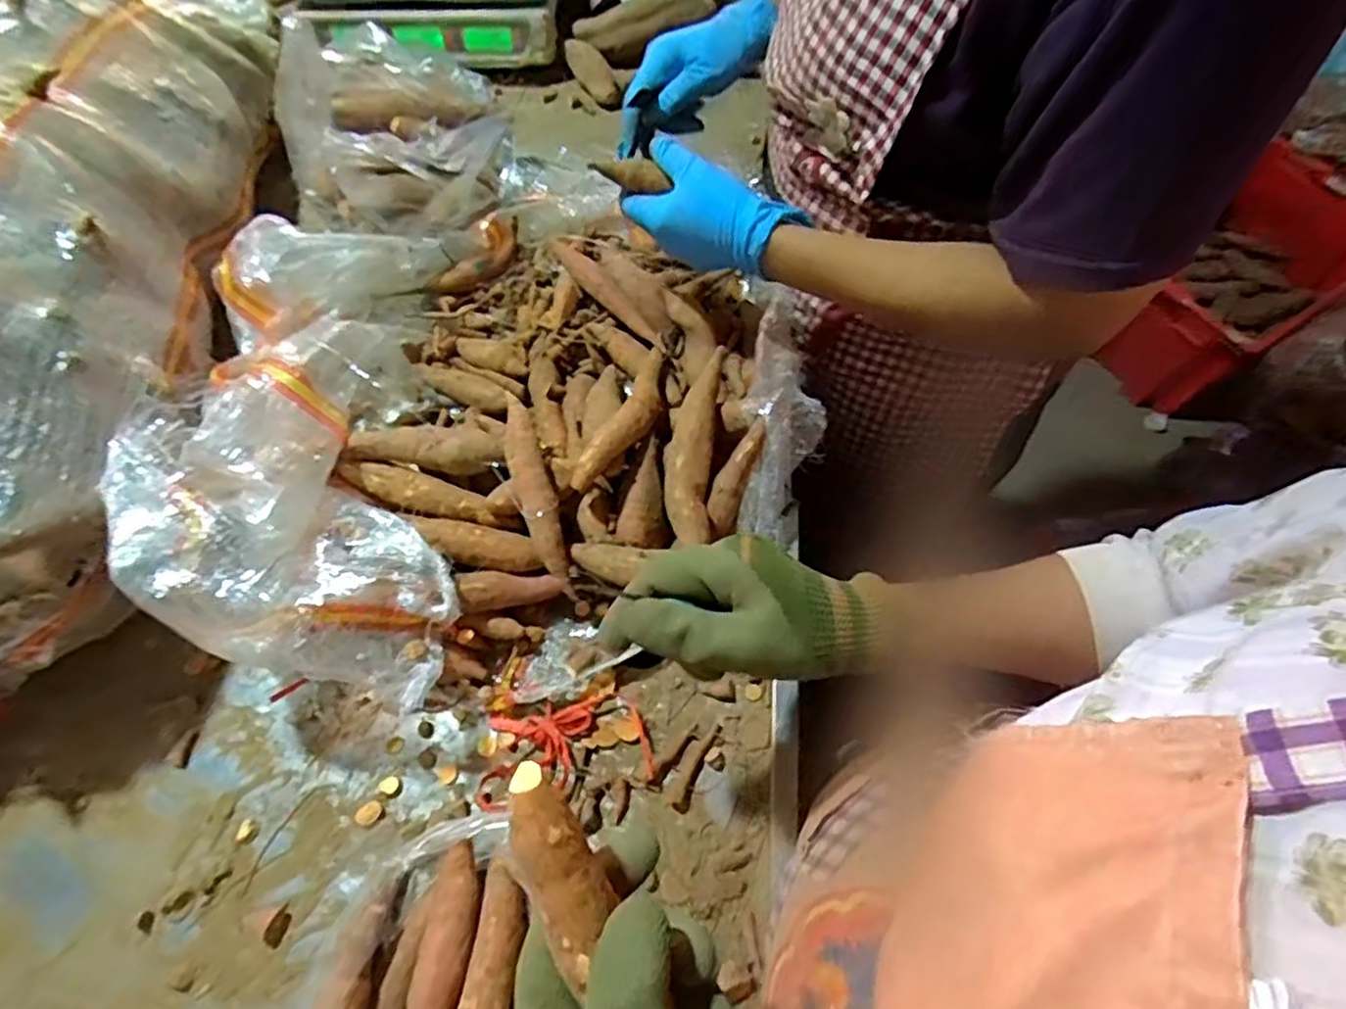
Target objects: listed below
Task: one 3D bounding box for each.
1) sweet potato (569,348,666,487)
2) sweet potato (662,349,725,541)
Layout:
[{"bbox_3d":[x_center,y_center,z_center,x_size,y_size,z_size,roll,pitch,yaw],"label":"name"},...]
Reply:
[{"bbox_3d":[-0.033,-0.075,0.570,0.033,0.026,0.161,21,53,11],"label":"sweet potato"},{"bbox_3d":[0.016,-0.048,0.555,0.040,0.036,0.164,4,64,3],"label":"sweet potato"}]

